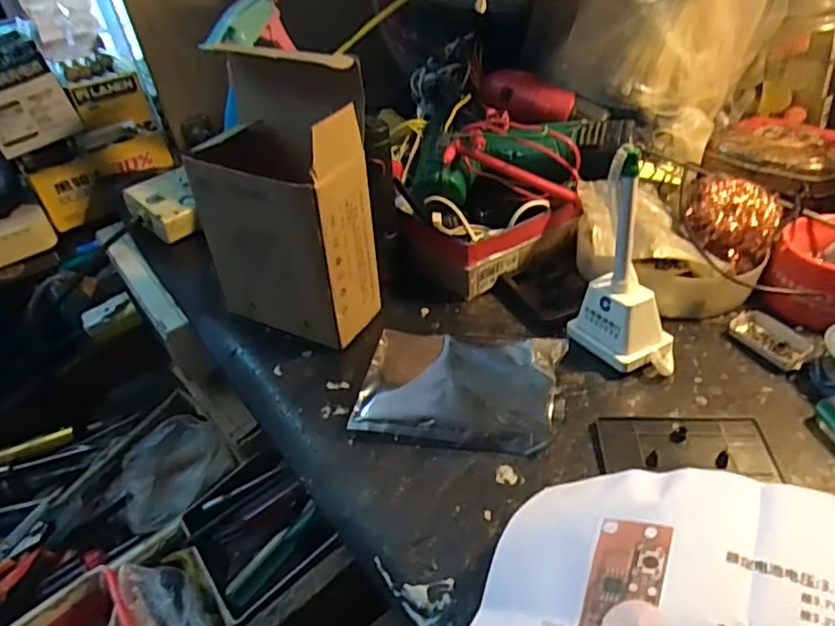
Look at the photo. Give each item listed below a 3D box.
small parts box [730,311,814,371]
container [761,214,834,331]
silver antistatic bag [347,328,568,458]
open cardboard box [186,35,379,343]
[{"bbox_3d":[0.241,0.018,0.407,0.030,0.008,0.051,-21,42,-16],"label":"small parts box"},{"bbox_3d":[0.298,-0.030,0.426,0.078,0.046,0.084,-4,40,3],"label":"container"},{"bbox_3d":[0.028,0.047,0.392,0.121,0.017,0.092,5,41,15],"label":"silver antistatic bag"},{"bbox_3d":[-0.091,-0.074,0.419,0.114,0.189,0.073,14,44,23],"label":"open cardboard box"}]

